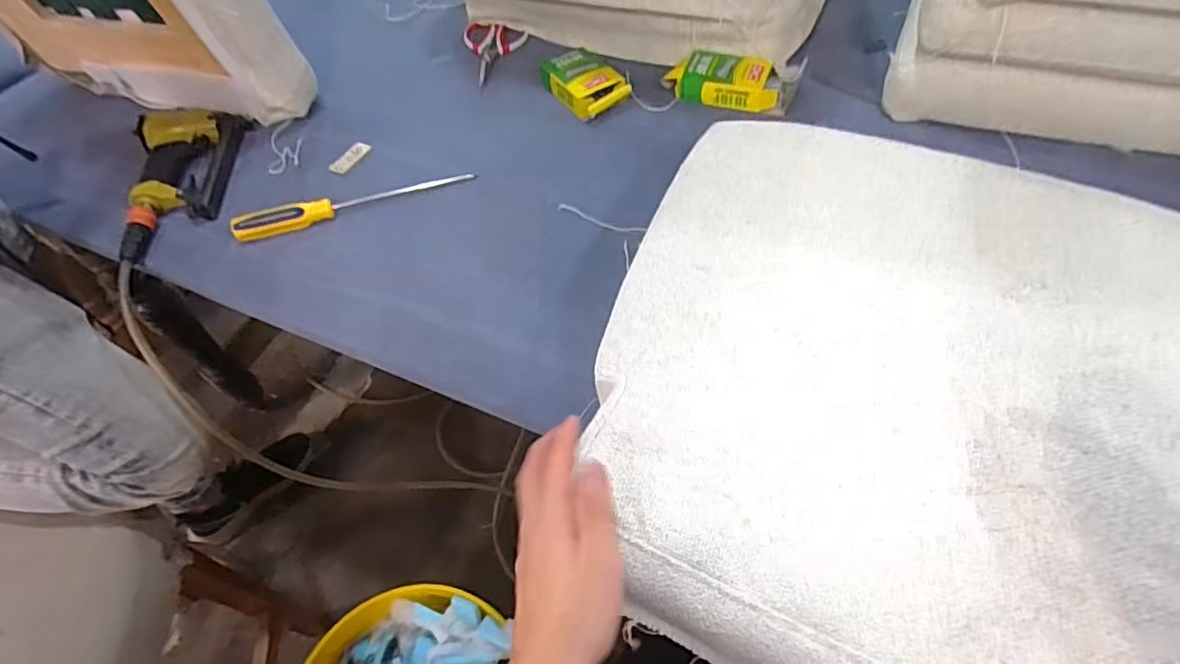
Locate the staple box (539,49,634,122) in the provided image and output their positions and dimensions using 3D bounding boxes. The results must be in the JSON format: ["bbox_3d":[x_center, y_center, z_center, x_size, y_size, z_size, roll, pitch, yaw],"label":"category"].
[{"bbox_3d":[-0.007,-0.344,0.839,0.082,0.031,0.123,-29,57,-16],"label":"staple box"}]

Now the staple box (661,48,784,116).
[{"bbox_3d":[0.186,-0.338,0.817,0.157,0.031,0.076,18,57,17],"label":"staple box"}]

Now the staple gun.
[{"bbox_3d":[-0.518,-0.198,0.770,0.127,0.041,0.234,-14,54,-5],"label":"staple gun"}]

